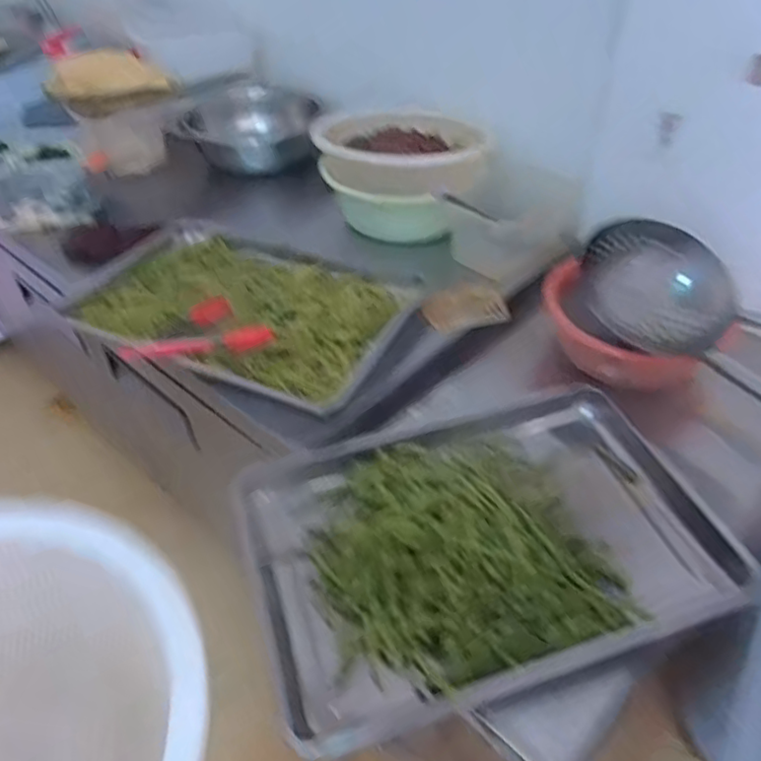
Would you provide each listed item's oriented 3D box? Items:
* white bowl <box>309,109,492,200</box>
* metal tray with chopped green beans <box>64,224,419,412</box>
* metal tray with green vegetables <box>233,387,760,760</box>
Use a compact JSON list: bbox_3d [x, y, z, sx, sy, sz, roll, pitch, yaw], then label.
[{"bbox_3d":[0.031,-0.435,1.258,0.312,0.112,0.314,5,41,1],"label":"white bowl"},{"bbox_3d":[-0.240,-0.135,1.119,0.528,0.041,0.384,18,43,16],"label":"metal tray with chopped green beans"},{"bbox_3d":[0.120,0.183,0.832,0.551,0.124,0.395,-11,43,-15],"label":"metal tray with green vegetables"}]

